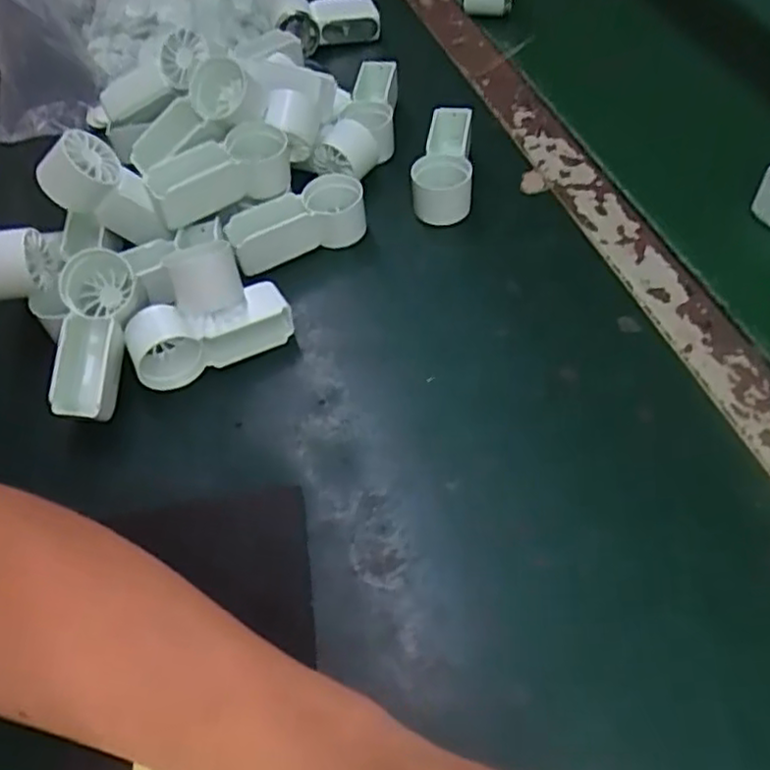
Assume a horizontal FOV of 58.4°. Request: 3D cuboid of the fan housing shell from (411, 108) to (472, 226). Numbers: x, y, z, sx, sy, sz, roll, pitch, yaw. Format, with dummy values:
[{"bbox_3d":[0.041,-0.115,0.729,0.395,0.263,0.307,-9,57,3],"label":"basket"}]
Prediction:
[{"bbox_3d":[0.042,-0.164,0.499,0.040,0.031,0.105,1,53,6],"label":"fan housing shell"}]

